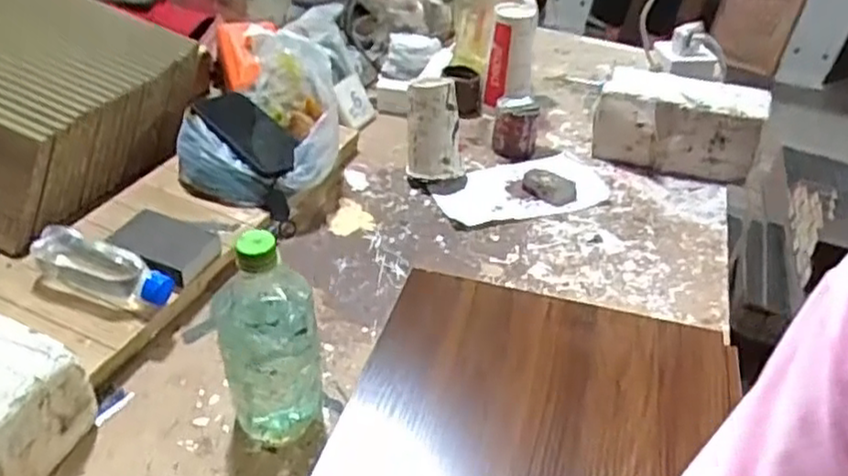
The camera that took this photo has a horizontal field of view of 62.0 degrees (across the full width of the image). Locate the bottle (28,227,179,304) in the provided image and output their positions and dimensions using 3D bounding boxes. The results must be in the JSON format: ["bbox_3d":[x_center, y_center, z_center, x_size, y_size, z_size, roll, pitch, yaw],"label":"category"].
[{"bbox_3d":[-0.328,0.035,0.727,0.163,0.043,0.052,16,39,10],"label":"bottle"}]

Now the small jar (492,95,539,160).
[{"bbox_3d":[0.139,-0.171,1.074,0.060,0.086,0.061,4,36,-3],"label":"small jar"}]

